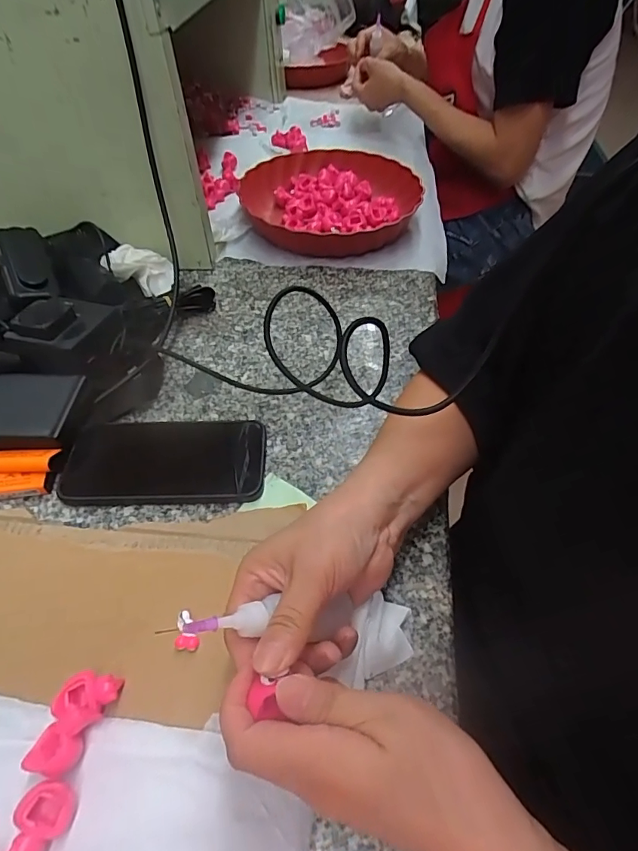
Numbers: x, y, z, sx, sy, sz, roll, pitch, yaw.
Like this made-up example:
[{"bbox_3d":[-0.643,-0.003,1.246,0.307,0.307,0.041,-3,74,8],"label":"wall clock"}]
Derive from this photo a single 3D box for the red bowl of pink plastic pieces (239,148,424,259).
[{"bbox_3d":[0.011,-0.307,0.638,0.230,0.050,0.231,1,51,-2],"label":"red bowl of pink plastic pieces"}]

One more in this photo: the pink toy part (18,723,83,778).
[{"bbox_3d":[-0.139,0.175,0.247,0.026,0.018,0.020,14,52,9],"label":"pink toy part"}]

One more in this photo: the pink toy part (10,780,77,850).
[{"bbox_3d":[-0.137,0.198,0.231,0.025,0.017,0.030,-11,52,-11],"label":"pink toy part"}]

